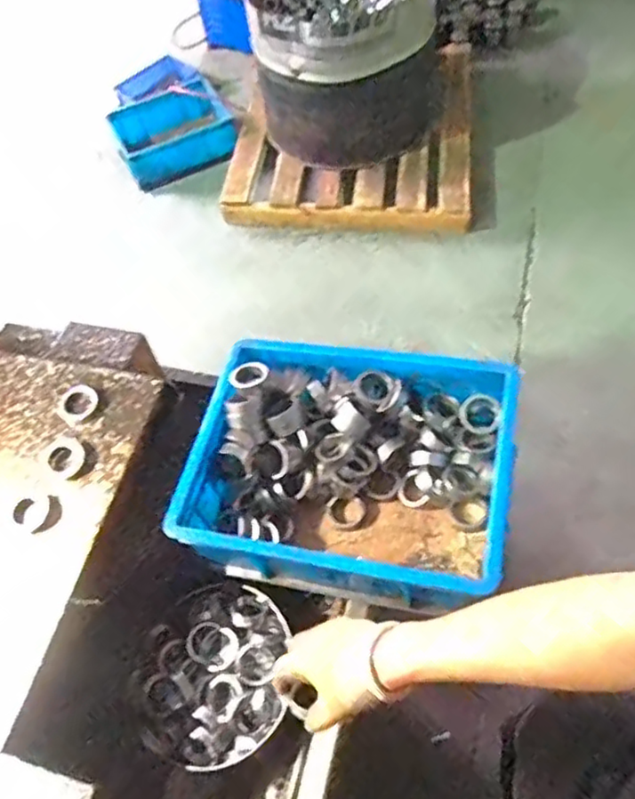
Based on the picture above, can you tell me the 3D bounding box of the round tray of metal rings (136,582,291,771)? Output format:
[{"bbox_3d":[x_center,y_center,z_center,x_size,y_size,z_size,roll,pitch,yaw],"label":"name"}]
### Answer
[{"bbox_3d":[-0.113,0.315,0.746,0.167,0.051,0.193,3,58,7],"label":"round tray of metal rings"}]

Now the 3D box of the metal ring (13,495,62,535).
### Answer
[{"bbox_3d":[-0.303,0.121,0.698,0.047,0.023,0.040,-40,63,-19],"label":"metal ring"}]

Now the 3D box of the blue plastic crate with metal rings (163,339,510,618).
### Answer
[{"bbox_3d":[0.035,0.083,0.749,0.342,0.132,0.259,10,59,11],"label":"blue plastic crate with metal rings"}]

